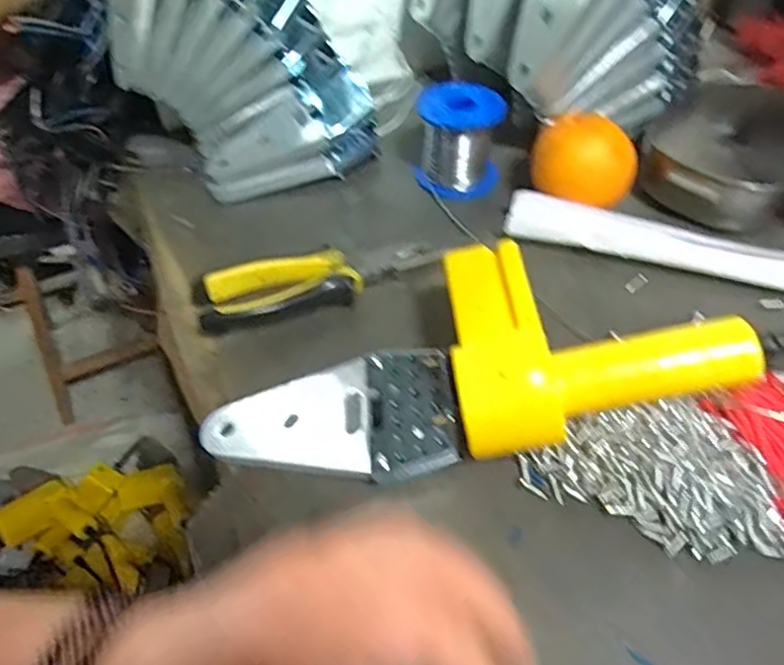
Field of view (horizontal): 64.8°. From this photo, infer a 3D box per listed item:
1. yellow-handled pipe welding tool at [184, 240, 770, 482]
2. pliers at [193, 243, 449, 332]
[{"bbox_3d":[0.034,0.015,0.332,0.273,0.057,0.109,-9,49,-6],"label":"yellow-handled pipe welding tool"},{"bbox_3d":[-0.045,-0.034,0.411,0.163,0.023,0.044,-13,50,-9],"label":"pliers"}]

